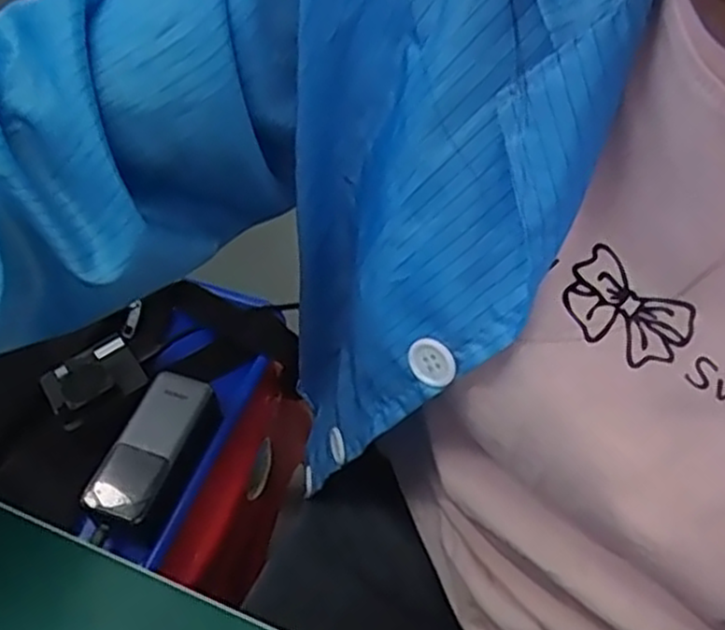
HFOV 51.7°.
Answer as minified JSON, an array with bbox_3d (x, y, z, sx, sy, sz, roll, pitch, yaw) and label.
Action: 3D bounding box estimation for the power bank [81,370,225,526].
[{"bbox_3d":[-0.171,0.103,0.596,0.062,0.026,0.124,19,55,15],"label":"power bank"}]

